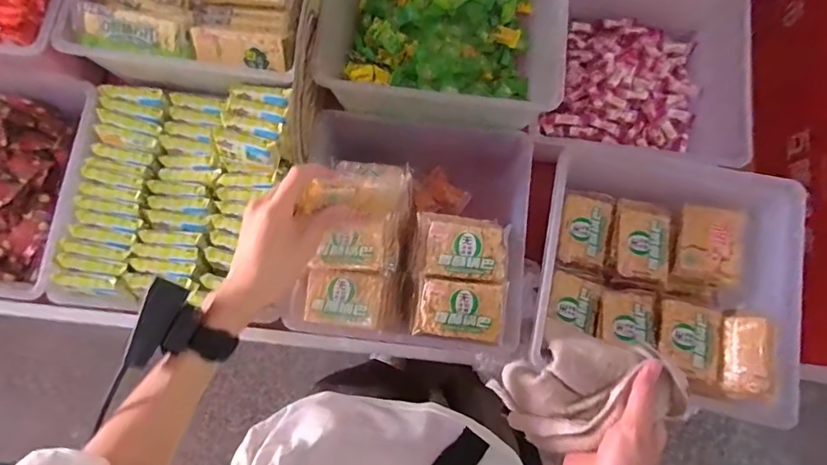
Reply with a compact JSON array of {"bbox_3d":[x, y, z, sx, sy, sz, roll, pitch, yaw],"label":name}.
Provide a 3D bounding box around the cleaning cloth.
[{"bbox_3d":[0.146,0.131,0.420,0.131,0.090,0.100,-25,81,-5],"label":"cleaning cloth"}]

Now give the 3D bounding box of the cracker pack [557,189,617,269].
[{"bbox_3d":[0.246,-0.007,0.669,0.071,0.027,0.118,14,80,2],"label":"cracker pack"}]

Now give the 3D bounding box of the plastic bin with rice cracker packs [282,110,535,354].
[{"bbox_3d":[0.004,0.004,0.667,0.295,0.172,0.299,5,79,0],"label":"plastic bin with rice cracker packs"}]

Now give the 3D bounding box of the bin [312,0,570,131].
[{"bbox_3d":[0.037,-0.302,0.644,0.305,0.117,0.299,7,79,0],"label":"bin"}]

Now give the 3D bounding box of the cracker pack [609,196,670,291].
[{"bbox_3d":[0.320,0.015,0.654,0.075,0.018,0.121,10,79,1],"label":"cracker pack"}]

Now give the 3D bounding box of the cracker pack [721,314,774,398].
[{"bbox_3d":[0.419,0.158,0.580,0.037,0.055,0.101,29,70,-30],"label":"cracker pack"}]

